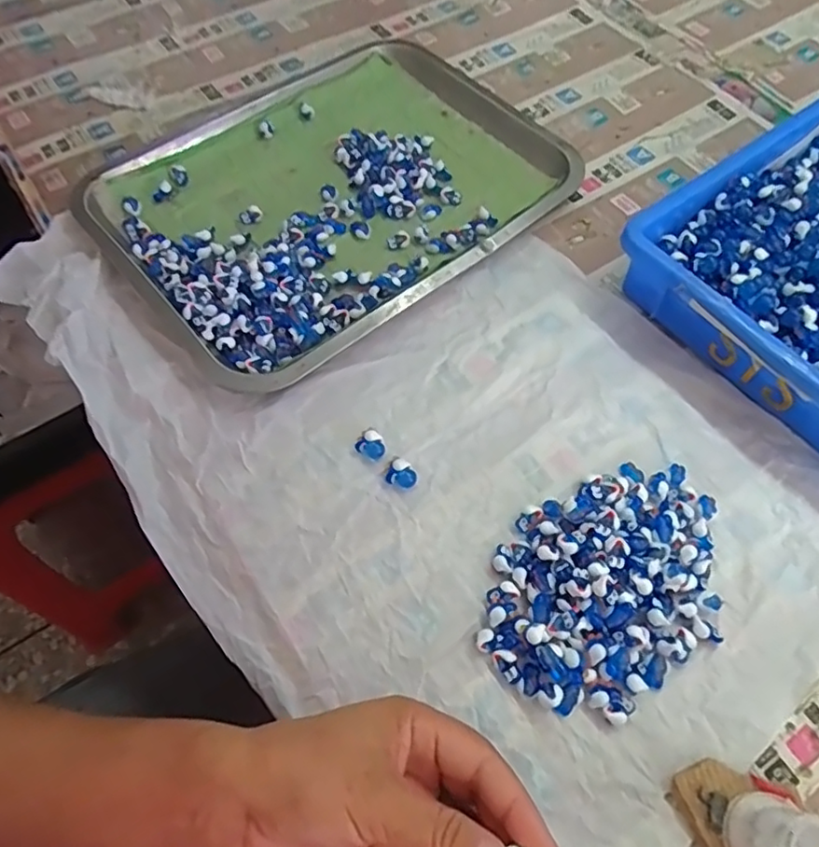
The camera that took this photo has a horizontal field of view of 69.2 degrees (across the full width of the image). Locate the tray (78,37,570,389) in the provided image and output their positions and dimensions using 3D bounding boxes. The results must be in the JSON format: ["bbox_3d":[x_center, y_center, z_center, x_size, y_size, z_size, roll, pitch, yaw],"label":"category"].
[{"bbox_3d":[-0.061,-0.192,0.485,0.339,0.029,0.263,-39,68,-18],"label":"tray"}]

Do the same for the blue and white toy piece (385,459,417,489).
[{"bbox_3d":[-0.004,0.031,0.372,0.018,0.009,0.016,15,63,9],"label":"blue and white toy piece"}]

